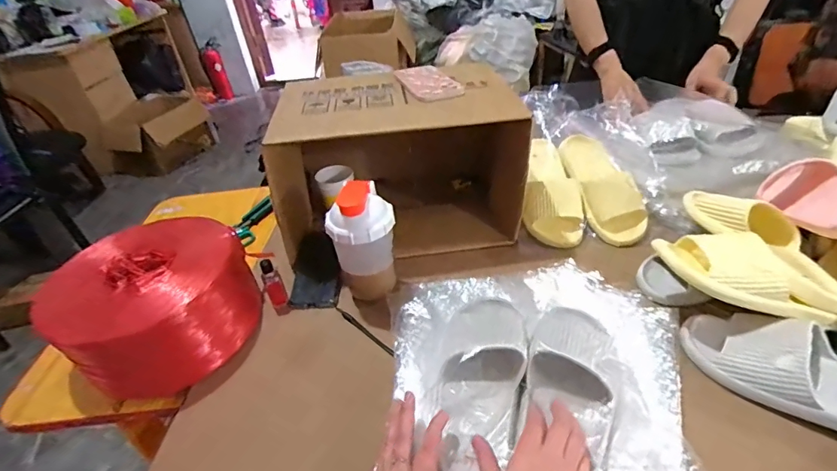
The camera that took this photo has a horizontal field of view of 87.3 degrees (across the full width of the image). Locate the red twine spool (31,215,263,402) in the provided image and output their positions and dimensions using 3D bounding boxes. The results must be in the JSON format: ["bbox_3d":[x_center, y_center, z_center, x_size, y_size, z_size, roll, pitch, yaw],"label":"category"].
[{"bbox_3d":[-0.391,0.089,0.647,0.257,0.140,0.236,-4,37,3],"label":"red twine spool"}]

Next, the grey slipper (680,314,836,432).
[{"bbox_3d":[0.464,0.165,0.516,0.270,0.061,0.114,26,48,36],"label":"grey slipper"}]

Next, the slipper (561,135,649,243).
[{"bbox_3d":[0.348,-0.108,0.837,0.116,0.072,0.264,-10,53,-4],"label":"slipper"}]

